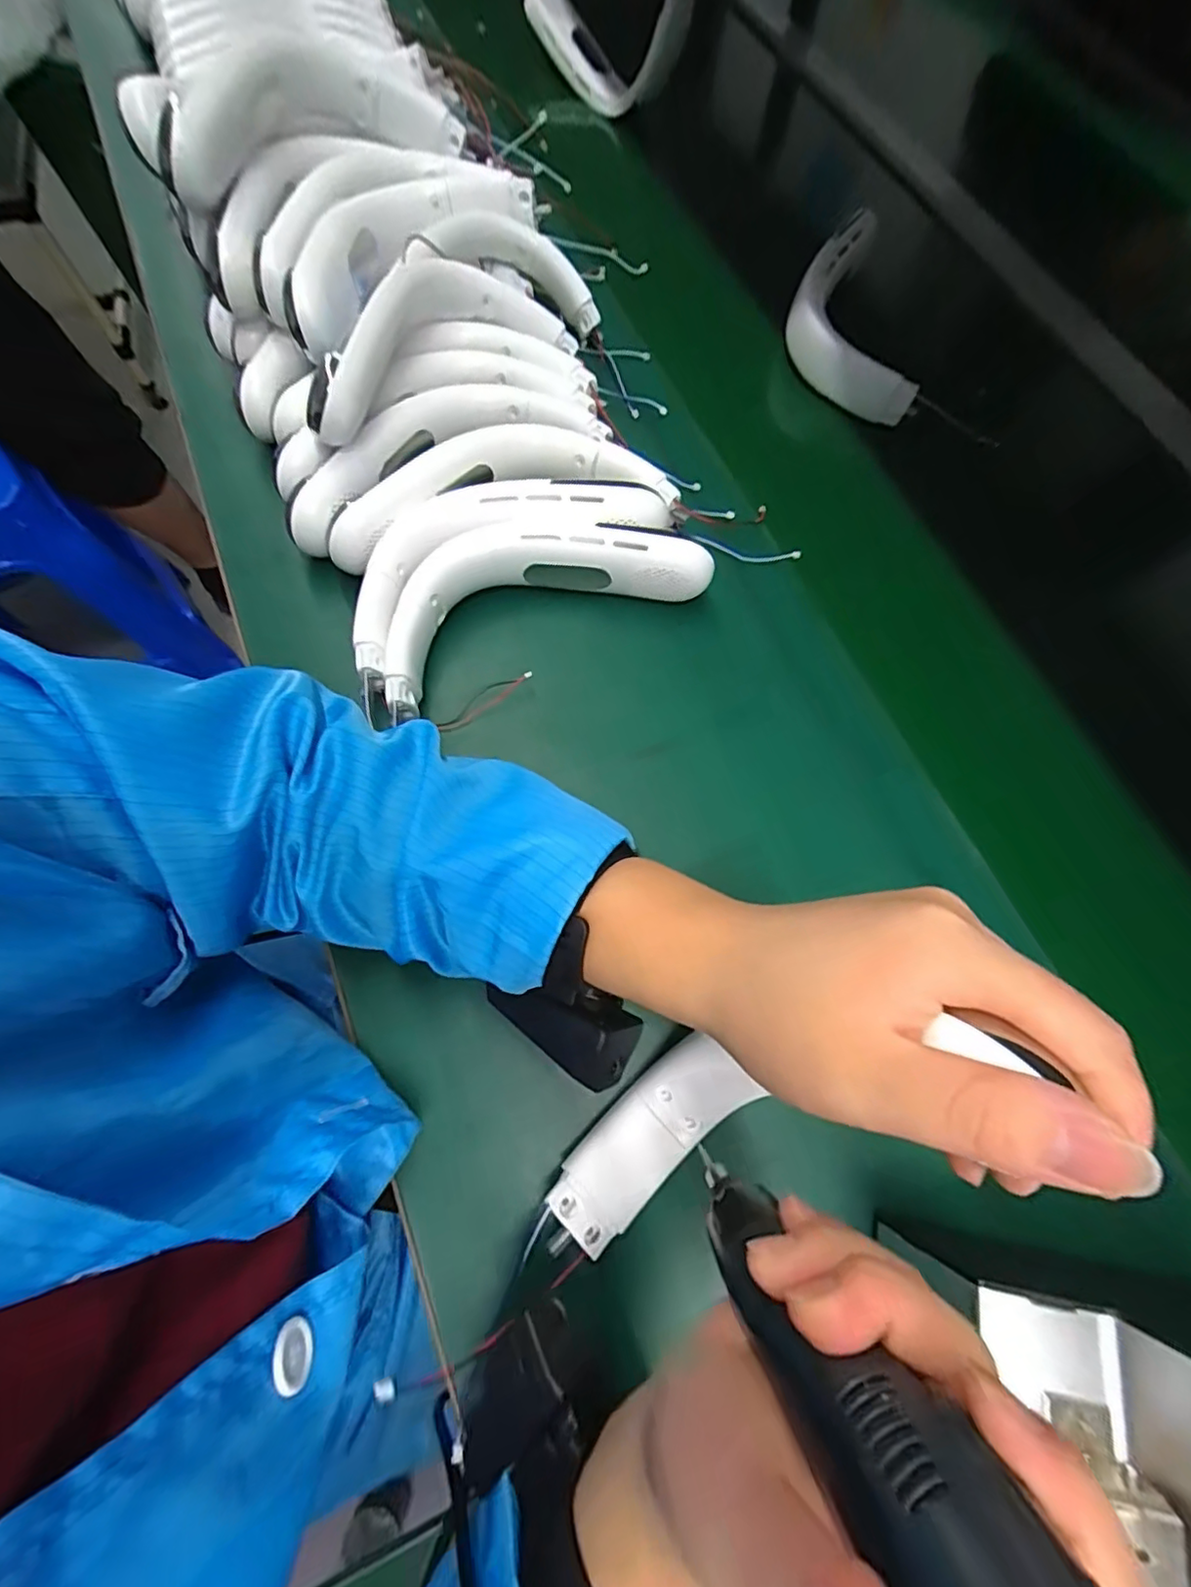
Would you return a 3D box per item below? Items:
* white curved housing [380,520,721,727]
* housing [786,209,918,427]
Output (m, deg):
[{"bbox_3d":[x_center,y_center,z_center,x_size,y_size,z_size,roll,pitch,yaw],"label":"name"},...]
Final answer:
[{"bbox_3d":[-0.043,-0.132,0.390,0.221,0.053,0.090,-28,73,-11],"label":"white curved housing"},{"bbox_3d":[0.239,-0.434,0.526,0.117,0.048,0.201,17,70,4],"label":"housing"}]

